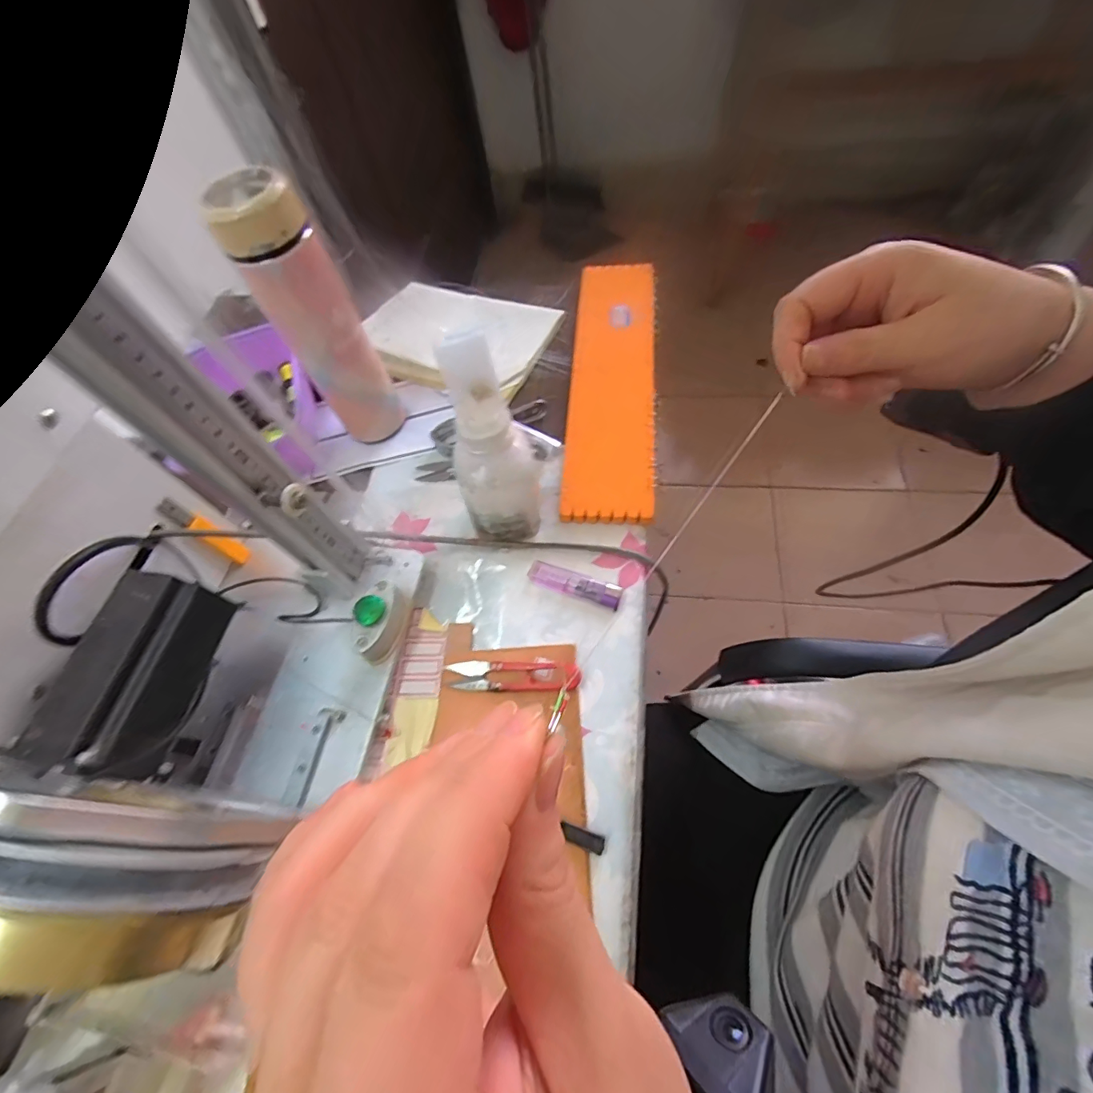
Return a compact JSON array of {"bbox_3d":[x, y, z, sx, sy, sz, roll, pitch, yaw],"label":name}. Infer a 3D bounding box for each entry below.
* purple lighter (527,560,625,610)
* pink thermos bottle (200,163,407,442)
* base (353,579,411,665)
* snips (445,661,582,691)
[{"bbox_3d":[0.022,0.030,0.398,0.075,0.010,0.020,17,64,16],"label":"purple lighter"},{"bbox_3d":[-0.188,-0.183,0.413,0.059,0.209,0.062,31,69,22],"label":"pink thermos bottle"},{"bbox_3d":[-0.125,0.056,0.370,0.026,0.034,0.057,7,62,12],"label":"base"},{"bbox_3d":[-0.025,0.096,0.368,0.099,0.011,0.022,-1,61,7],"label":"snips"}]

